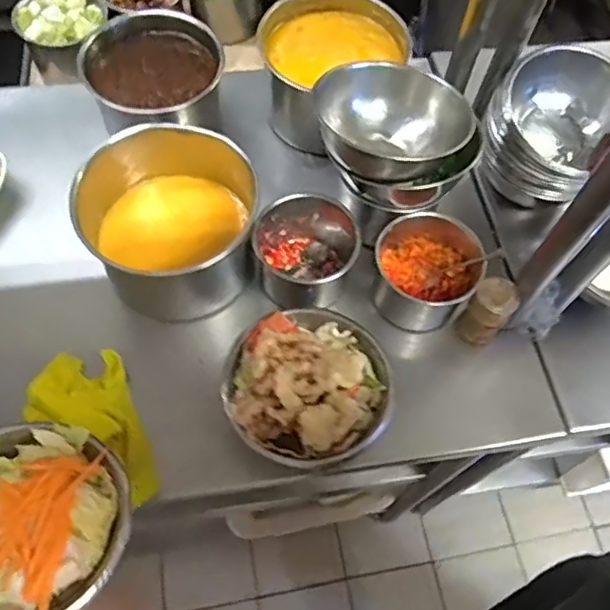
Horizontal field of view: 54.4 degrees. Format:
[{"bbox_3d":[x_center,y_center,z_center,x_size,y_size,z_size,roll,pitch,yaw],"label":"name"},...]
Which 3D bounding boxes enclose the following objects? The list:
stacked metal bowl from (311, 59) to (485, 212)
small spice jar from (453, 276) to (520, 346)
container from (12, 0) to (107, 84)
[{"bbox_3d":[0.093,-0.186,0.660,0.155,0.094,0.153,1,62,-3],"label":"stacked metal bowl"},{"bbox_3d":[0.203,0.008,0.662,0.045,0.080,0.044,1,62,-3],"label":"small spice jar"},{"bbox_3d":[-0.391,-0.440,0.968,0.127,0.089,0.131,1,62,-3],"label":"container"}]

